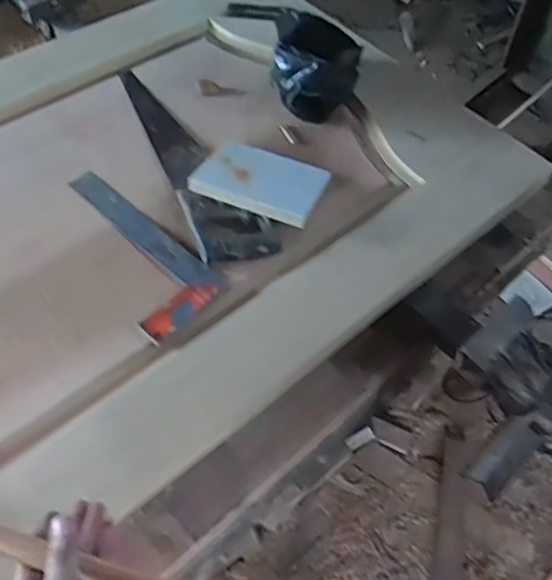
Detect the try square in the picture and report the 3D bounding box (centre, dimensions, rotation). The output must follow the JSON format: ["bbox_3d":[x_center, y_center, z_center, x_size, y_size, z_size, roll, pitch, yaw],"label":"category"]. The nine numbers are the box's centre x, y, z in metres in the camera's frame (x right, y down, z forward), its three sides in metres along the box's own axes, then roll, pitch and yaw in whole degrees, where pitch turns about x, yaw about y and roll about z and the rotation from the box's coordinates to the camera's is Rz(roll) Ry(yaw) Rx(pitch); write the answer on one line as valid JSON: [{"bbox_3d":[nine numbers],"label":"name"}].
[{"bbox_3d":[-0.203,-0.056,0.793,0.292,0.013,0.121,40,64,22],"label":"try square"}]

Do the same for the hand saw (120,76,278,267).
[{"bbox_3d":[-0.141,-0.209,0.895,0.098,0.025,0.457,-22,60,-15],"label":"hand saw"}]

